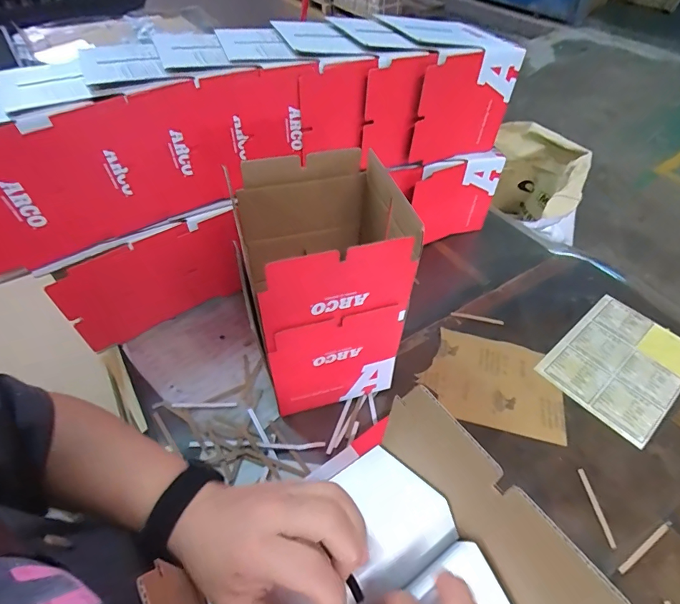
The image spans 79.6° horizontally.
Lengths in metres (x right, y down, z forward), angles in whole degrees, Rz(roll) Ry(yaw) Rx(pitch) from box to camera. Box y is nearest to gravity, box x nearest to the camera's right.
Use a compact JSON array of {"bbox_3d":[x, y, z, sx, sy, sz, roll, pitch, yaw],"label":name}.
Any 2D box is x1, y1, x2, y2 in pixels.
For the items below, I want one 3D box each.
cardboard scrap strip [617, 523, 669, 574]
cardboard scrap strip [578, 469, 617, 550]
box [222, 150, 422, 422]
[{"bbox_3d":[0.385,0.311,0.516,0.099,0.004,0.008,-24,53,-20],"label":"cardboard scrap strip"},{"bbox_3d":[0.342,0.272,0.543,0.010,0.004,0.097,-2,49,-2],"label":"cardboard scrap strip"},{"bbox_3d":[-0.023,-0.024,0.561,0.182,0.284,0.198,-8,49,-8],"label":"box"}]

